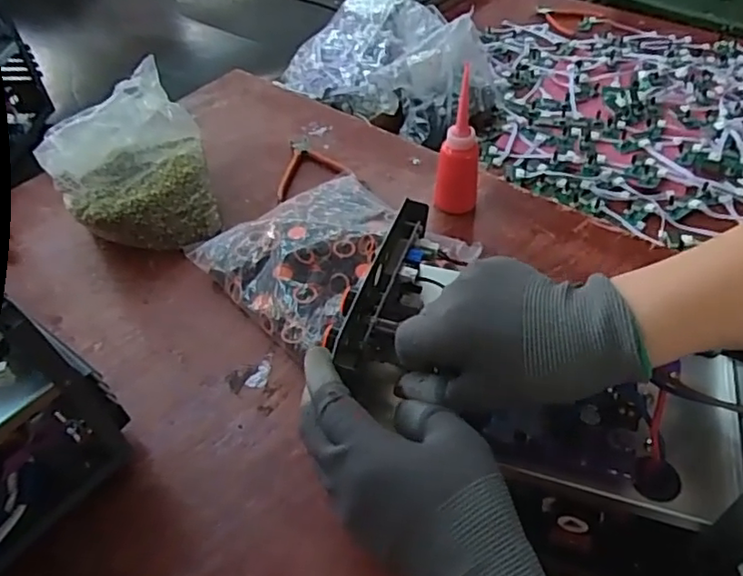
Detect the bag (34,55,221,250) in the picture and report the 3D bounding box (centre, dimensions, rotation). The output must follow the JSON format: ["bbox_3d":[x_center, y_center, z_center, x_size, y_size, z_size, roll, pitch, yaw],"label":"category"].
[{"bbox_3d":[-0.263,-0.141,0.655,0.153,0.135,0.156,-14,48,-11],"label":"bag"}]

